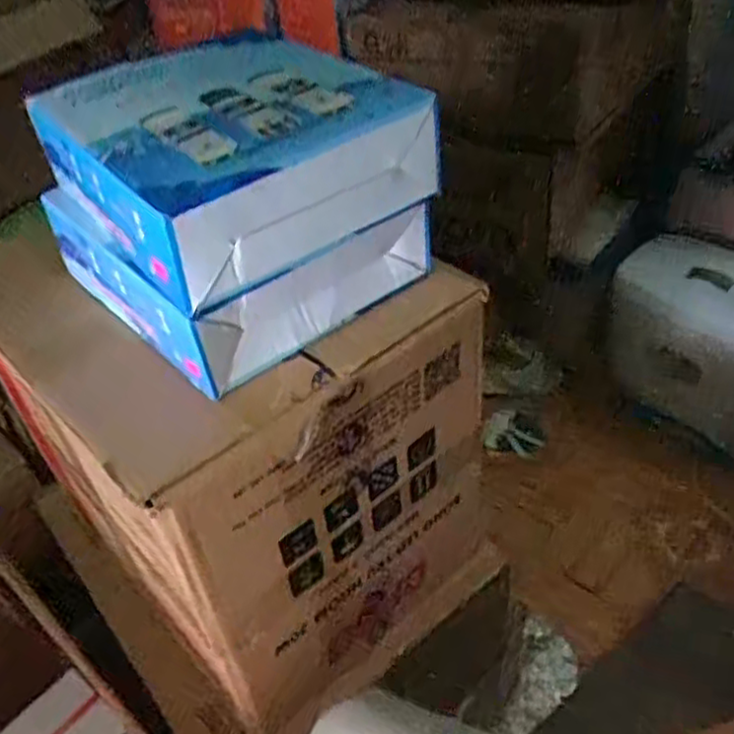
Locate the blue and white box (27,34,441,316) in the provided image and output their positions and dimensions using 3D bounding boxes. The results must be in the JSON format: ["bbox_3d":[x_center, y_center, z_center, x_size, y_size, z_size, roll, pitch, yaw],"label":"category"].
[{"bbox_3d":[-0.110,-0.177,0.584,0.220,0.079,0.256,-30,48,-24],"label":"blue and white box"}]

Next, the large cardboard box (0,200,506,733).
[{"bbox_3d":[-0.131,0.069,0.773,0.351,0.368,0.417,-34,50,-27],"label":"large cardboard box"}]

